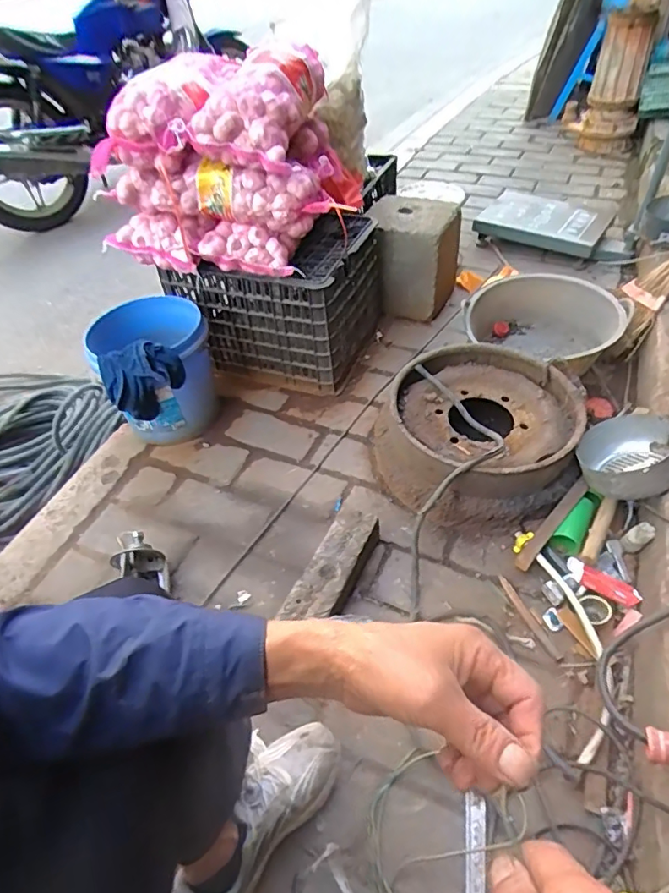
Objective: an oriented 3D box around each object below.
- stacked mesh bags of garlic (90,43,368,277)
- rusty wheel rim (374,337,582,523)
[{"bbox_3d":[-0.244,-0.663,1.222,0.502,0.348,0.399,7,46,10],"label":"stacked mesh bags of garlic"},{"bbox_3d":[0.297,-0.030,1.159,0.407,0.154,0.434,-2,45,2],"label":"rusty wheel rim"}]

